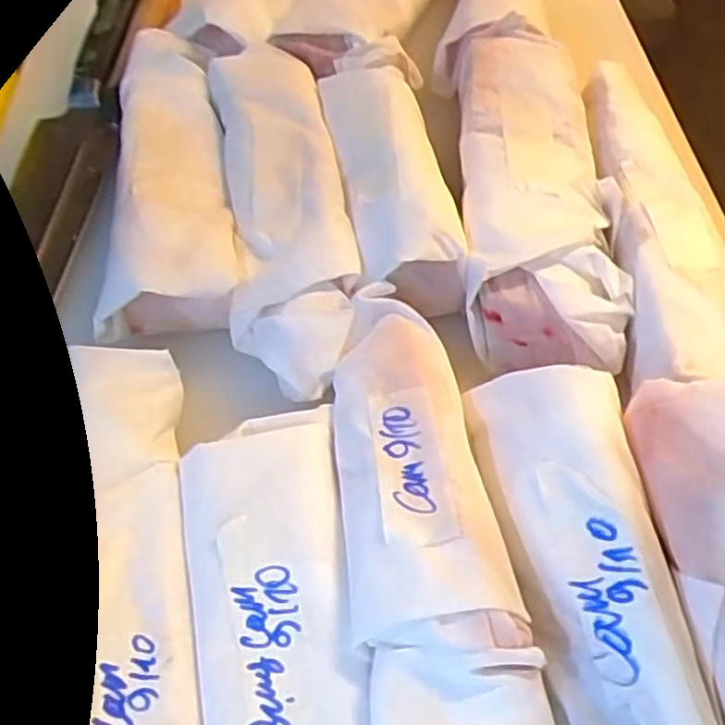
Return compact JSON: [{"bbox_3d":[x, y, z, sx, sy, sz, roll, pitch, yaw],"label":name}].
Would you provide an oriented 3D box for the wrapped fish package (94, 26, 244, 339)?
[{"bbox_3d":[-0.094,-0.100,0.358,0.061,0.041,0.209,-7,55,-2],"label":"wrapped fish package"}]

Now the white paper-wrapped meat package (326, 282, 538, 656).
[{"bbox_3d":[0.015,0.029,0.251,0.049,0.026,0.143,-7,55,-2],"label":"white paper-wrapped meat package"}]

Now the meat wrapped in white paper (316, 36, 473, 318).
[{"bbox_3d":[0.013,-0.099,0.348,0.054,0.042,0.169,-7,55,-2],"label":"meat wrapped in white paper"}]

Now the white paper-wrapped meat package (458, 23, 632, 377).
[{"bbox_3d":[0.078,-0.087,0.338,0.063,0.033,0.196,0,55,3],"label":"white paper-wrapped meat package"}]

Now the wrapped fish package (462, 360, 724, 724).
[{"bbox_3d":[0.074,0.085,0.210,0.044,0.032,0.195,-6,55,-1],"label":"wrapped fish package"}]

